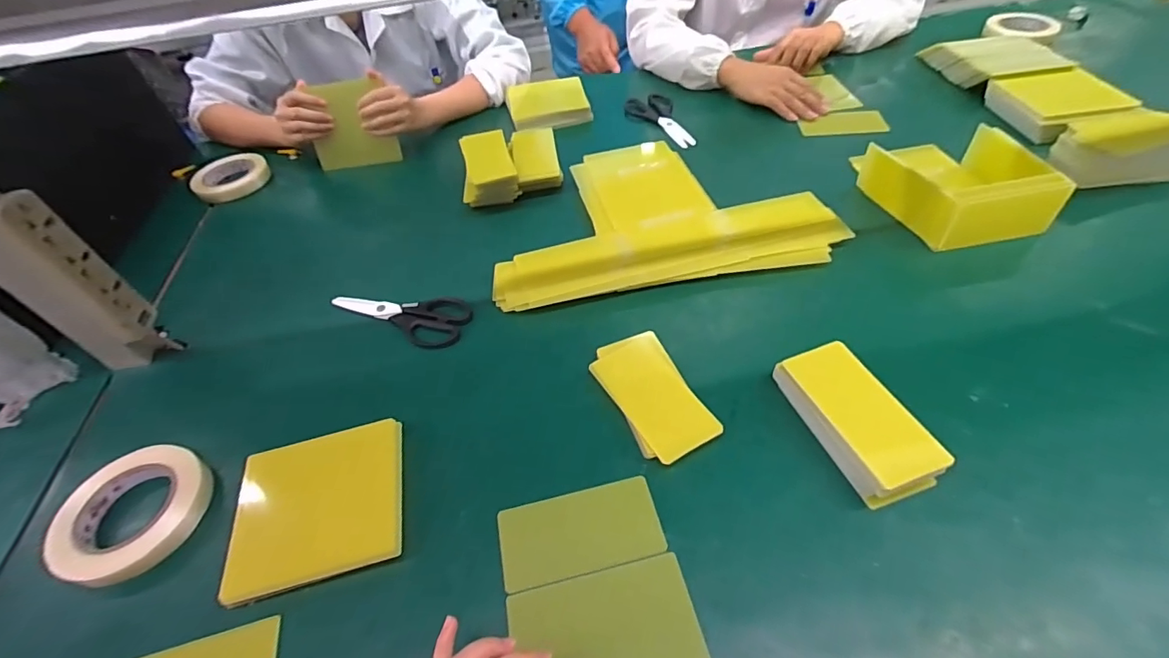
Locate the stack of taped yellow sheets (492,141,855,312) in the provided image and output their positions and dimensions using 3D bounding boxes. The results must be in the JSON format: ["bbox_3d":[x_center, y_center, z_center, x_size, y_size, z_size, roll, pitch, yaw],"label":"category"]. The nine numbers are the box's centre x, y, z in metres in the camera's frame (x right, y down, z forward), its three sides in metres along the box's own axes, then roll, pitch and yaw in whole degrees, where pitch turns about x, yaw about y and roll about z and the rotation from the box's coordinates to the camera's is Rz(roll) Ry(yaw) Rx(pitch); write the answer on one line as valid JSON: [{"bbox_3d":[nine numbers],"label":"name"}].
[{"bbox_3d":[0.094,-0.166,0.693,0.437,0.026,0.284,-10,48,-2],"label":"stack of taped yellow sheets"}]

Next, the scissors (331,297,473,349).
[{"bbox_3d":[-0.229,-0.025,0.617,0.179,0.013,0.077,13,51,18],"label":"scissors"}]

